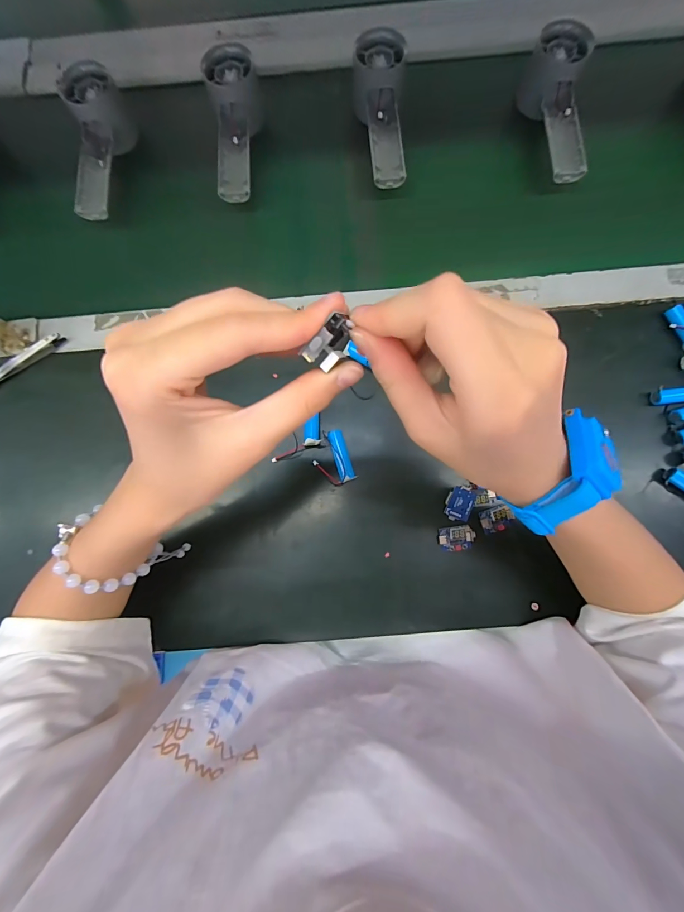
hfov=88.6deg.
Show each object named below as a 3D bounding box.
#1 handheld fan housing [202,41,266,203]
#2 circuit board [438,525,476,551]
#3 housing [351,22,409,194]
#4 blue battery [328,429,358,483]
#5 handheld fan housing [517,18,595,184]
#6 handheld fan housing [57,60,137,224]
[{"bbox_3d":[-0.114,-0.359,0.388,0.055,0.047,0.159,-7,82,1],"label":"handheld fan housing"},{"bbox_3d":[0.109,0.078,0.334,0.033,0.005,0.023,-8,82,1],"label":"circuit board"},{"bbox_3d":[0.042,-0.364,0.381,0.059,0.047,0.152,0,82,2],"label":"housing"},{"bbox_3d":[0.000,0.000,0.345,0.016,0.017,0.051,-19,82,-1],"label":"blue battery"},{"bbox_3d":[0.232,-0.369,0.384,0.058,0.058,0.158,-2,82,1],"label":"handheld fan housing"},{"bbox_3d":[-0.267,-0.339,0.391,0.051,0.054,0.158,-6,82,1],"label":"handheld fan housing"}]

